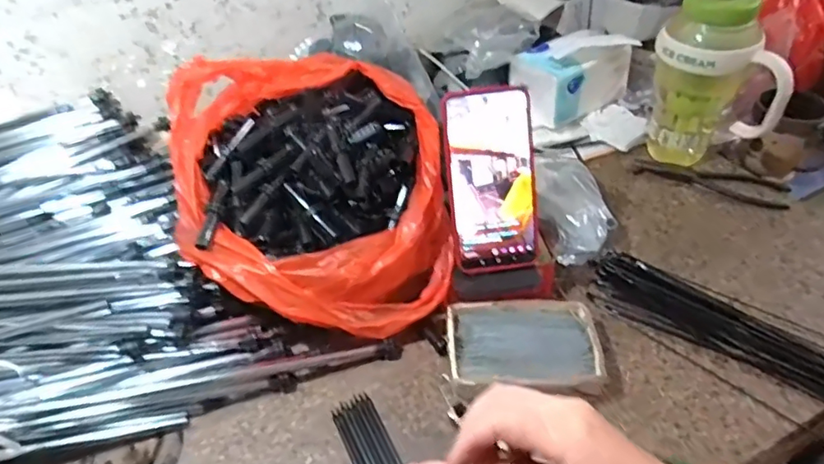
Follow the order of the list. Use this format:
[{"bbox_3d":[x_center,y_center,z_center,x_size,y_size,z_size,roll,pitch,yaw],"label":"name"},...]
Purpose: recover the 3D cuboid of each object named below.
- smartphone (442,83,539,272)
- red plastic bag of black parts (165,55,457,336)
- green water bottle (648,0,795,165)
[{"bbox_3d":[0.072,-0.046,0.500,0.076,0.162,0.011,-7,13,-3],"label":"smartphone"},{"bbox_3d":[-0.093,-0.033,0.533,0.244,0.179,0.220,-8,44,-4],"label":"red plastic bag of black parts"},{"bbox_3d":[0.356,-0.194,0.645,0.137,0.250,0.117,13,46,17],"label":"green water bottle"}]

